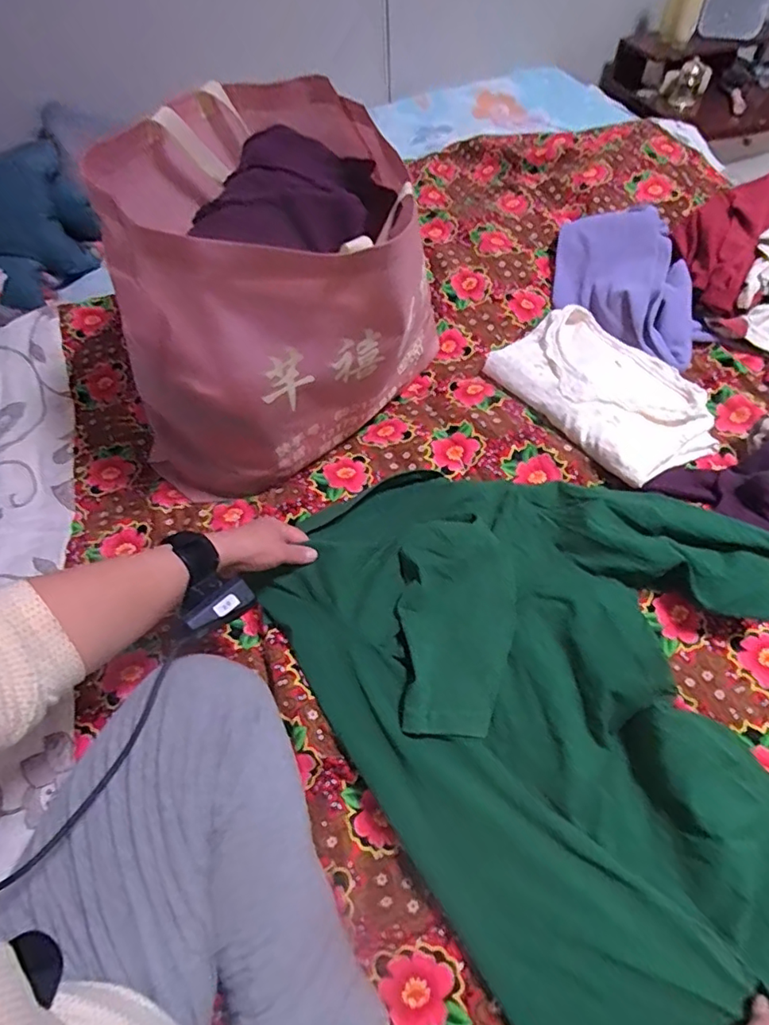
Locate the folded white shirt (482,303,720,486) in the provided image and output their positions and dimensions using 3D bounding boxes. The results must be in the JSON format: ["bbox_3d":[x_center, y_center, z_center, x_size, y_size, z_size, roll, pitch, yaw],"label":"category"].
[{"bbox_3d":[0.287,-0.165,0.745,0.163,0.049,0.294,-33,60,-18],"label":"folded white shirt"}]

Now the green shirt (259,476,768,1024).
[{"bbox_3d":[0.173,0.149,0.547,0.430,0.097,0.562,-30,59,-17],"label":"green shirt"}]

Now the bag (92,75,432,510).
[{"bbox_3d":[-0.129,-0.282,0.702,0.360,0.326,0.419,8,56,9],"label":"bag"}]

